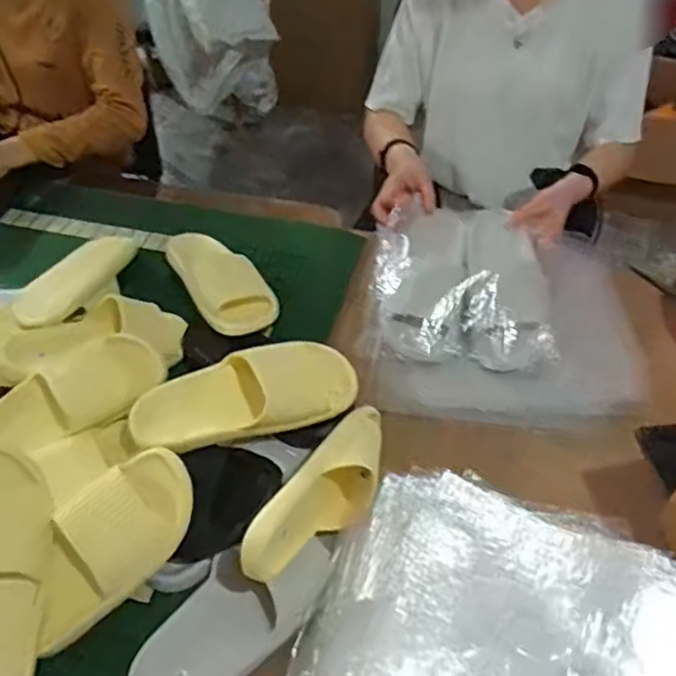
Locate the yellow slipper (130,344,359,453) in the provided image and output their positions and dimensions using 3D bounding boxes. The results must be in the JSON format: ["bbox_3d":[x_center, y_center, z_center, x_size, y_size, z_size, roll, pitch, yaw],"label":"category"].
[{"bbox_3d":[-0.102,0.069,0.722,0.250,0.074,0.099,-11,51,-9],"label":"yellow slipper"}]

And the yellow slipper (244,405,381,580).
[{"bbox_3d":[-0.006,0.170,0.689,0.070,0.120,0.236,24,54,19],"label":"yellow slipper"}]

